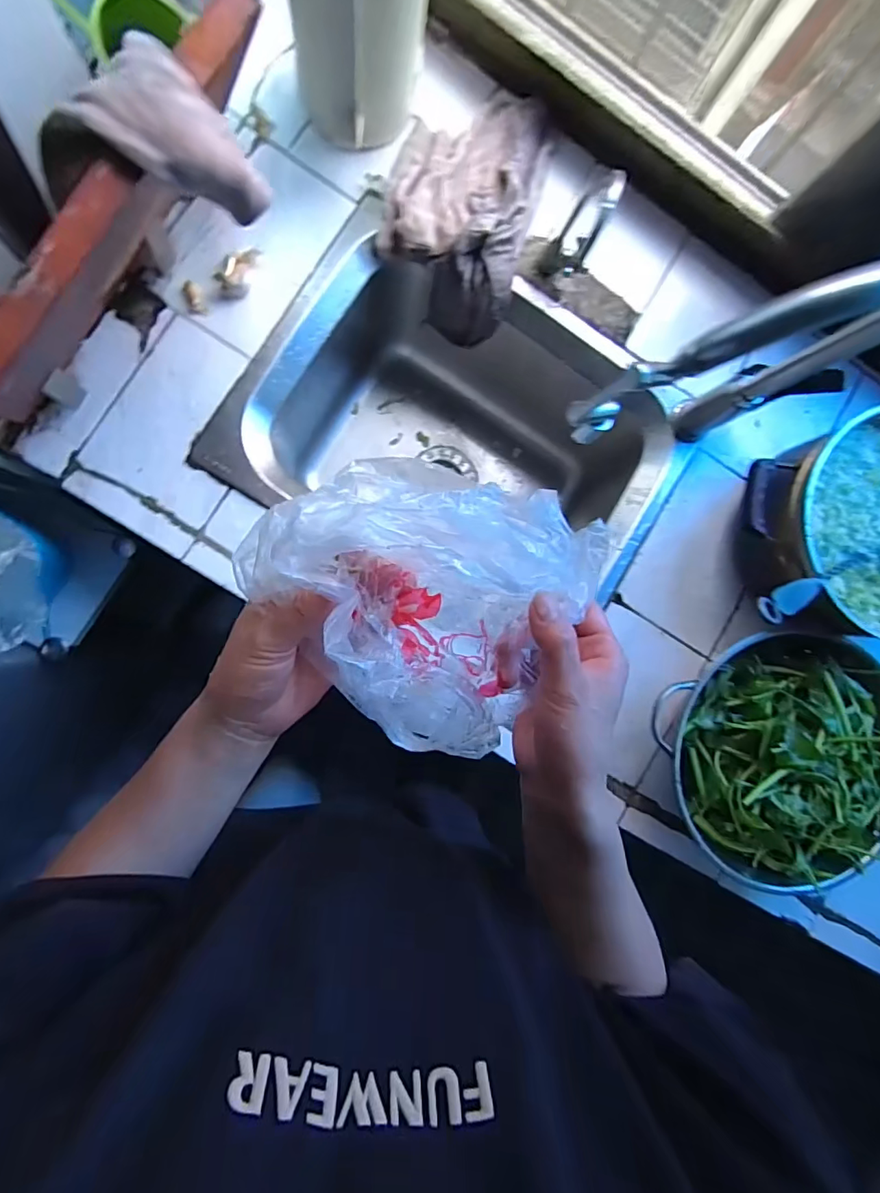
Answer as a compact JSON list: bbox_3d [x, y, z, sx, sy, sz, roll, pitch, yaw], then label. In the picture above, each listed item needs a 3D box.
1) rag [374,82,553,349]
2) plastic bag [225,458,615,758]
[{"bbox_3d":[0.026,-0.465,0.610,0.162,0.100,0.242,16,86,-7],"label":"rag"},{"bbox_3d":[-0.008,-0.001,0.277,0.166,0.074,0.149,31,85,-6],"label":"plastic bag"}]

